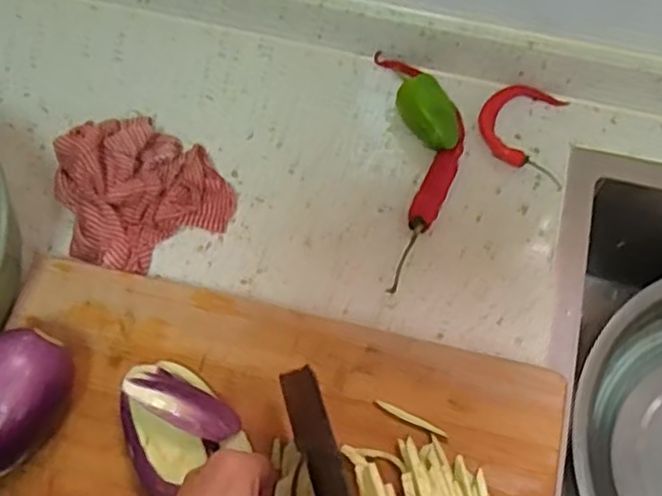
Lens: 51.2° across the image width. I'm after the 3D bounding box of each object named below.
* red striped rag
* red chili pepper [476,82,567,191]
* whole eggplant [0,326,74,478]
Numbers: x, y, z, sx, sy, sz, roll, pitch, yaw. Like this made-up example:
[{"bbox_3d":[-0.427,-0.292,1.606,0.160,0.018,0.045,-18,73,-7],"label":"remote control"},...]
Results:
[{"bbox_3d":[-0.149,-0.048,0.528,0.125,0.039,0.115,-32,73,-15],"label":"red striped rag"},{"bbox_3d":[0.158,-0.096,0.573,0.071,0.008,0.086,11,68,1],"label":"red chili pepper"},{"bbox_3d":[-0.208,0.101,0.441,0.061,0.066,0.099,32,70,10],"label":"whole eggplant"}]

